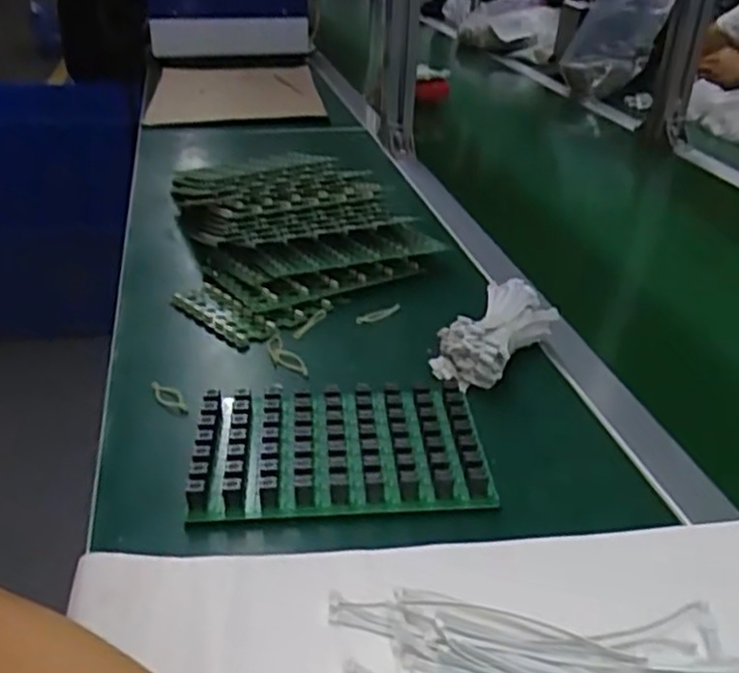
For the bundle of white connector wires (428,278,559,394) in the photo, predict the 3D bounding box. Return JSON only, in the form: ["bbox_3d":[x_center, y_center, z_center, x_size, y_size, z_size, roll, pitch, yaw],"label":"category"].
[{"bbox_3d":[0.098,-0.002,0.589,0.057,0.051,0.102,24,36,31],"label":"bundle of white connector wires"}]

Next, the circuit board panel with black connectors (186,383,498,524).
[{"bbox_3d":[-0.020,0.069,0.491,0.182,0.019,0.112,0,30,-6],"label":"circuit board panel with black connectors"}]

